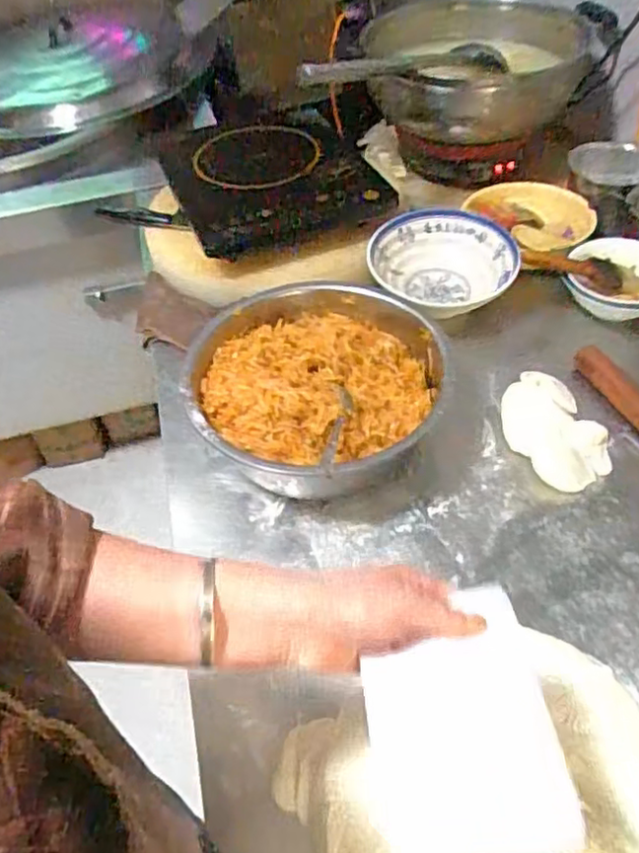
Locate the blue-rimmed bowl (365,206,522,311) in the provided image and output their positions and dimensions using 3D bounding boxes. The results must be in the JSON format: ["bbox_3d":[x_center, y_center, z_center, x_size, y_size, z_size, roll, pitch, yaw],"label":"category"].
[{"bbox_3d":[0.171,-0.214,0.936,0.208,0.084,0.225,12,48,13],"label":"blue-rimmed bowl"}]

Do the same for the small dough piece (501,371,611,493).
[{"bbox_3d":[0.272,0.000,0.763,0.097,0.026,0.156,-20,49,-15],"label":"small dough piece"}]

